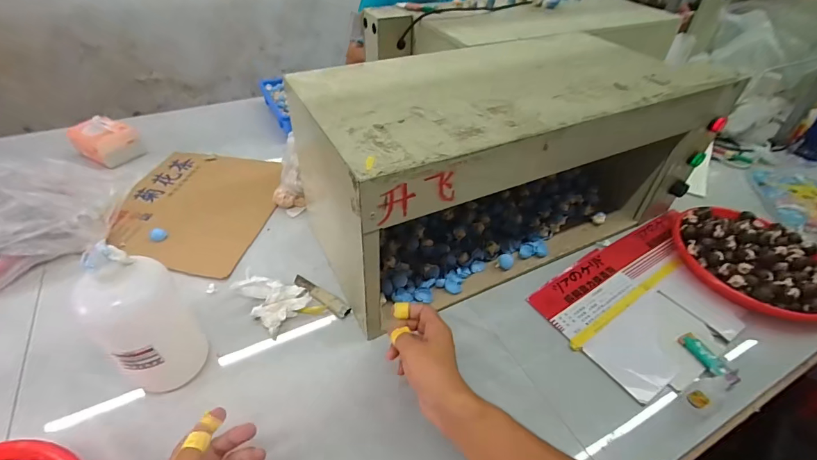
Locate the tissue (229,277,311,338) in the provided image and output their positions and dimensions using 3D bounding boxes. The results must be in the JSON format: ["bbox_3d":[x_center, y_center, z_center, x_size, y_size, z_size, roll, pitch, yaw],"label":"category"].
[{"bbox_3d":[-0.206,0.102,0.596,0.098,0.034,0.078,32,50,28],"label":"tissue"}]

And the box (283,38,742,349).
[{"bbox_3d":[0.162,-0.119,0.666,0.626,0.284,0.286,-18,47,-21],"label":"box"}]

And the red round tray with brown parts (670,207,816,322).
[{"bbox_3d":[0.590,0.047,0.665,0.226,0.058,0.242,2,43,-1],"label":"red round tray with brown parts"}]

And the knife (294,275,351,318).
[{"bbox_3d":[-0.141,0.104,0.620,0.116,0.012,0.024,29,54,22],"label":"knife"}]

